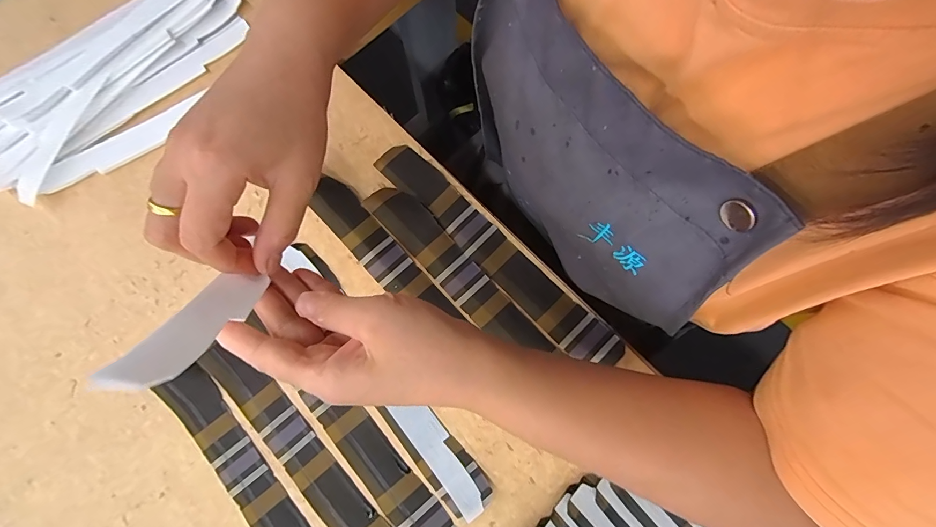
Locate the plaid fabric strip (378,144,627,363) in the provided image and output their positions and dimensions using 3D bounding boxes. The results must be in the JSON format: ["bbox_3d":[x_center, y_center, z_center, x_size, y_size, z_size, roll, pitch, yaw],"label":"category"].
[{"bbox_3d":[0.021,-0.011,0.338,0.254,0.013,0.036,44,83,8],"label":"plaid fabric strip"}]

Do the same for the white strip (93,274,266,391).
[{"bbox_3d":[-0.114,0.024,0.168,0.024,0.091,0.006,15,106,-13],"label":"white strip"}]

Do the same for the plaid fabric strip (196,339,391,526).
[{"bbox_3d":[-0.128,0.153,0.311,0.036,0.009,0.240,-42,81,-9],"label":"plaid fabric strip"}]

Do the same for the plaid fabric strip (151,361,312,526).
[{"bbox_3d":[-0.160,0.180,0.307,0.038,0.006,0.241,-42,80,-8],"label":"plaid fabric strip"}]

